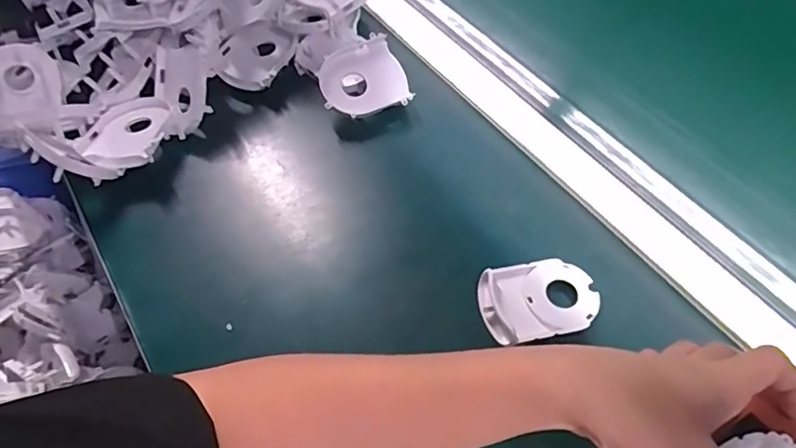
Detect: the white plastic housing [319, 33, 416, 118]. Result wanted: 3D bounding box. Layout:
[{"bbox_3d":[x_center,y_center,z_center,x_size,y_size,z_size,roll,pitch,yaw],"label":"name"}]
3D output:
[{"bbox_3d":[-0.033,-0.135,0.502,0.079,0.022,0.067,-18,85,-9],"label":"white plastic housing"}]

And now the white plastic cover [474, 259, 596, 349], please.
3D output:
[{"bbox_3d":[0.103,0.054,0.393,0.084,0.010,0.057,-11,57,-3],"label":"white plastic cover"}]

